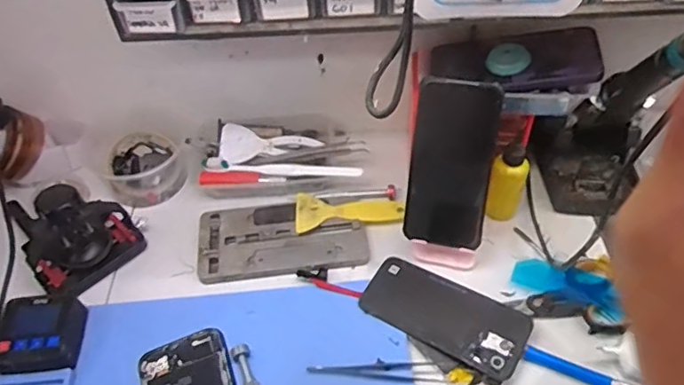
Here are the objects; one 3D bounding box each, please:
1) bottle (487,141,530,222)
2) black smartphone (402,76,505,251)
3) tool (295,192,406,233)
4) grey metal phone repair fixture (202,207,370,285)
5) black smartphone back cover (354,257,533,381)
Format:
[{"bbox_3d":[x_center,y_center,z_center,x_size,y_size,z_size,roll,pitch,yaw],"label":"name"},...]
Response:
[{"bbox_3d":[0.179,-0.015,0.624,0.035,0.099,0.044,16,53,16],"label":"bottle"},{"bbox_3d":[0.105,-0.025,0.563,0.076,0.163,0.012,8,16,10],"label":"black smartphone"},{"bbox_3d":[0.010,0.023,0.646,0.119,0.008,0.049,0,50,3],"label":"tool"},{"bbox_3d":[-0.064,0.053,0.629,0.179,0.007,0.087,-3,50,1],"label":"grey metal phone repair fixture"},{"bbox_3d":[0.100,0.117,0.566,0.159,0.006,0.077,24,55,22],"label":"black smartphone back cover"}]

